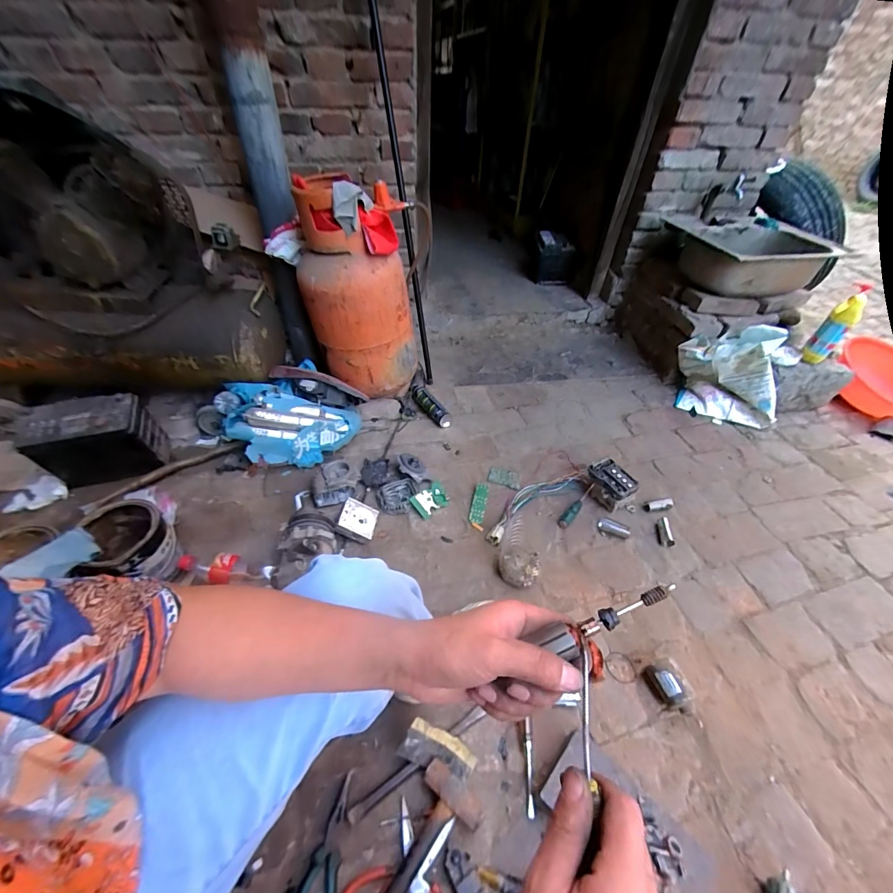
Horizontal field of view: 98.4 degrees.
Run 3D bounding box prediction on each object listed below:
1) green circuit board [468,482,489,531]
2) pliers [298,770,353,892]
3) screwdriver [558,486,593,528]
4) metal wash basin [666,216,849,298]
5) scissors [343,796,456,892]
[{"bbox_3d":[0.088,0.163,1.056,0.039,0.016,0.157,8,44,6],"label":"green circuit board"},{"bbox_3d":[-0.182,0.598,0.561,0.056,0.017,0.191,4,44,1],"label":"pliers"},{"bbox_3d":[0.359,0.162,1.063,0.029,0.030,0.181,30,50,25],"label":"screwdriver"},{"bbox_3d":[1.052,-0.665,1.359,0.435,0.162,0.375,-7,45,-10],"label":"metal wash basin"},{"bbox_3d":[-0.053,0.623,0.546,0.177,0.013,0.163,13,45,10],"label":"scissors"}]

